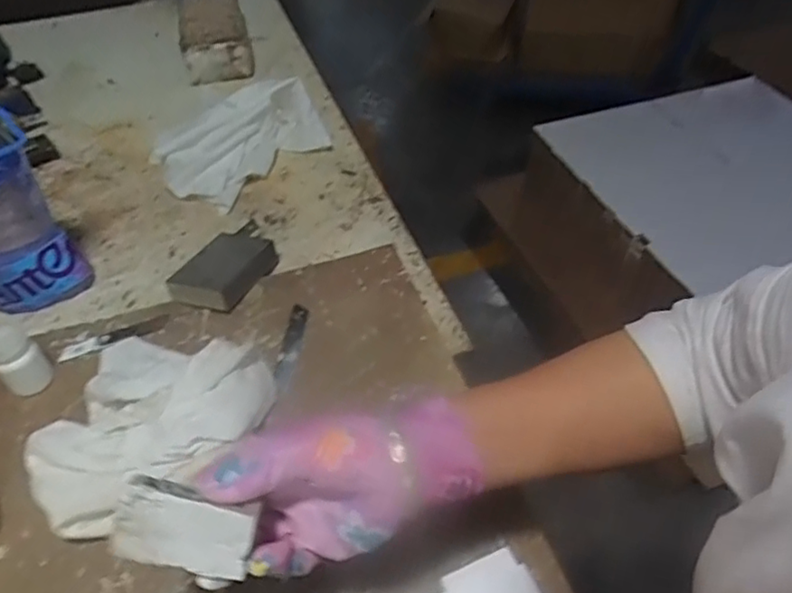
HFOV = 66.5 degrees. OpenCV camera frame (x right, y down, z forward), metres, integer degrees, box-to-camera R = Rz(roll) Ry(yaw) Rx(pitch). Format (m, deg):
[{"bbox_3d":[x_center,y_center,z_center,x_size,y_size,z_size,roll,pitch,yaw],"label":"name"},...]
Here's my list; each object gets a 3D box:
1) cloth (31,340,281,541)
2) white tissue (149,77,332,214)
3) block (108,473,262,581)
[{"bbox_3d":[-0.203,0.106,0.493,0.173,0.040,0.182,11,48,9],"label":"cloth"},{"bbox_3d":[-0.217,-0.212,0.781,0.180,0.074,0.202,33,55,26],"label":"white tissue"},{"bbox_3d":[-0.110,0.121,0.317,0.070,0.013,0.039,15,93,-2],"label":"block"}]

